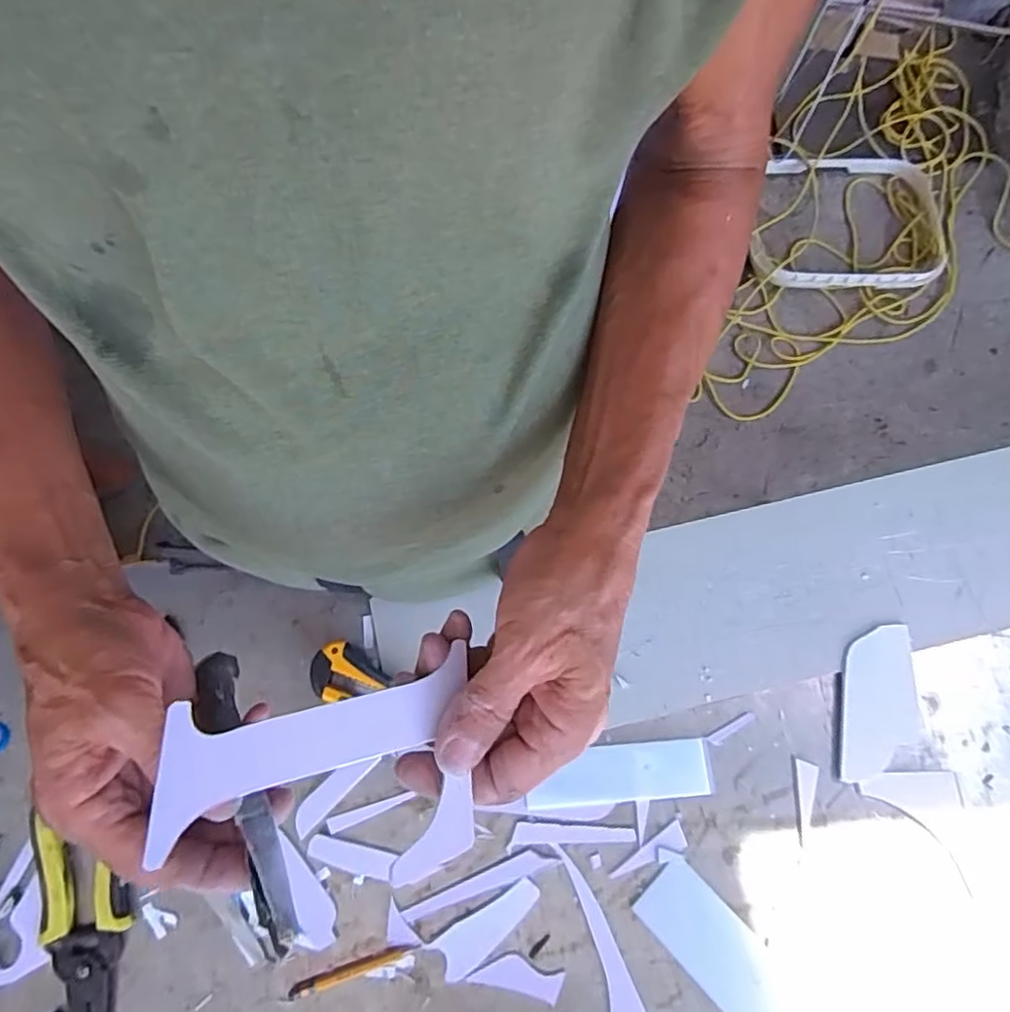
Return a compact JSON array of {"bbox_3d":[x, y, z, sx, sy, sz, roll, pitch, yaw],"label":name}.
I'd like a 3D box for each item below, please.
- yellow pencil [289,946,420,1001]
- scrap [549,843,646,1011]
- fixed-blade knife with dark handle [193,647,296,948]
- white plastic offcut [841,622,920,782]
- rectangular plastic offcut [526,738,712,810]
[{"bbox_3d":[-0.105,0.319,0.435,0.088,0.004,0.009,-18,75,-5],"label":"yellow pencil"},{"bbox_3d":[0.064,0.314,0.436,0.050,0.004,0.148,-7,74,-2],"label":"scrap"},{"bbox_3d":[-0.116,0.123,0.282,0.023,0.015,0.137,-34,52,-9],"label":"fixed-blade knife with dark handle"},{"bbox_3d":[0.283,0.147,0.475,0.057,0.008,0.113,7,74,2],"label":"white plastic offcut"},{"bbox_3d":[0.083,0.196,0.465,0.130,0.004,0.039,-4,72,-3],"label":"rectangular plastic offcut"}]

